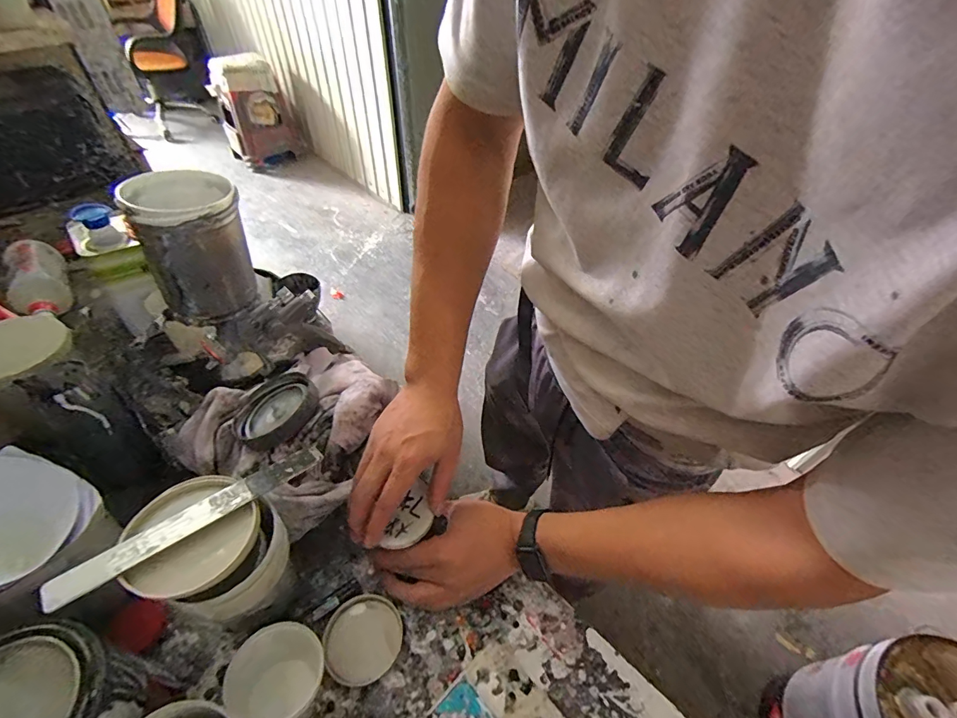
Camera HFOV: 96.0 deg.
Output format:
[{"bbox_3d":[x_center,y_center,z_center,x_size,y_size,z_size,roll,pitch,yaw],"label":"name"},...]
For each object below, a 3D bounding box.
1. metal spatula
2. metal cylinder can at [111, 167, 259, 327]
[{"bbox_3d":[-0.222,0.123,0.346,0.193,0.008,0.023,-28,56,-36],"label":"metal spatula"},{"bbox_3d":[-0.273,-0.110,0.423,0.091,0.118,0.092,-24,53,-22],"label":"metal cylinder can"}]

